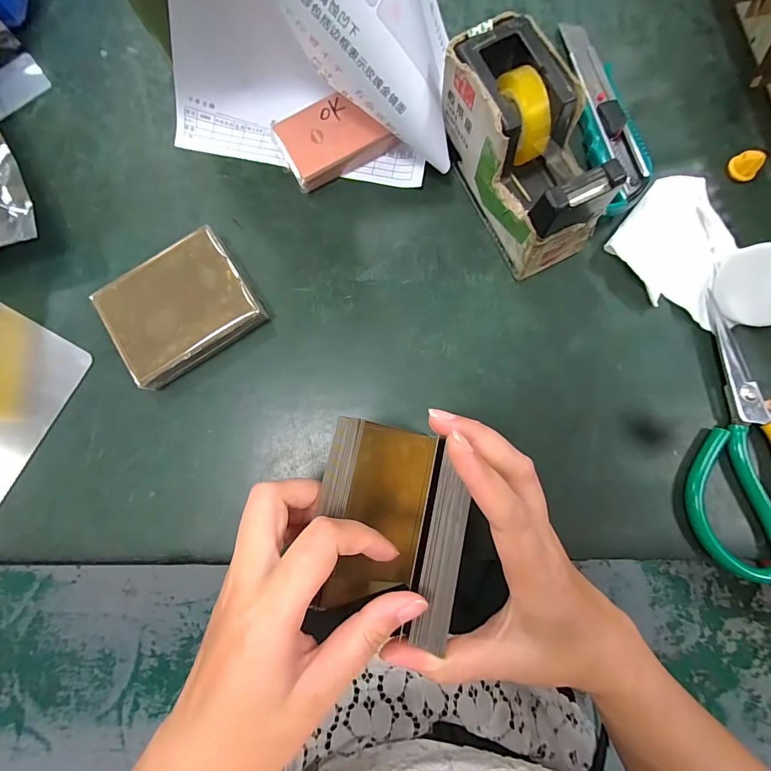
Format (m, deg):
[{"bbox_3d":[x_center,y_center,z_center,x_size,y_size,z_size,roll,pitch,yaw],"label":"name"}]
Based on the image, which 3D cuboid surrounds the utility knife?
[{"bbox_3d":[0.165,-0.209,0.293,0.037,0.027,0.172,-7,82,1],"label":"utility knife"}]

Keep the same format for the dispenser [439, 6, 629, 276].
[{"bbox_3d":[0.092,-0.156,0.260,0.058,0.079,0.138,-28,82,-2],"label":"dispenser"}]

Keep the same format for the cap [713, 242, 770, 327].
[{"bbox_3d":[0.252,-0.067,0.254,0.005,0.051,0.053,-5,97,-31],"label":"cap"}]

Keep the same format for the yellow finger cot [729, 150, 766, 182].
[{"bbox_3d":[0.272,-0.166,0.288,0.020,0.015,0.013,43,86,7],"label":"yellow finger cot"}]

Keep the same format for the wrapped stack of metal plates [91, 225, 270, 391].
[{"bbox_3d":[-0.151,-0.056,0.285,0.100,0.023,0.081,-32,82,-2],"label":"wrapped stack of metal plates"}]

